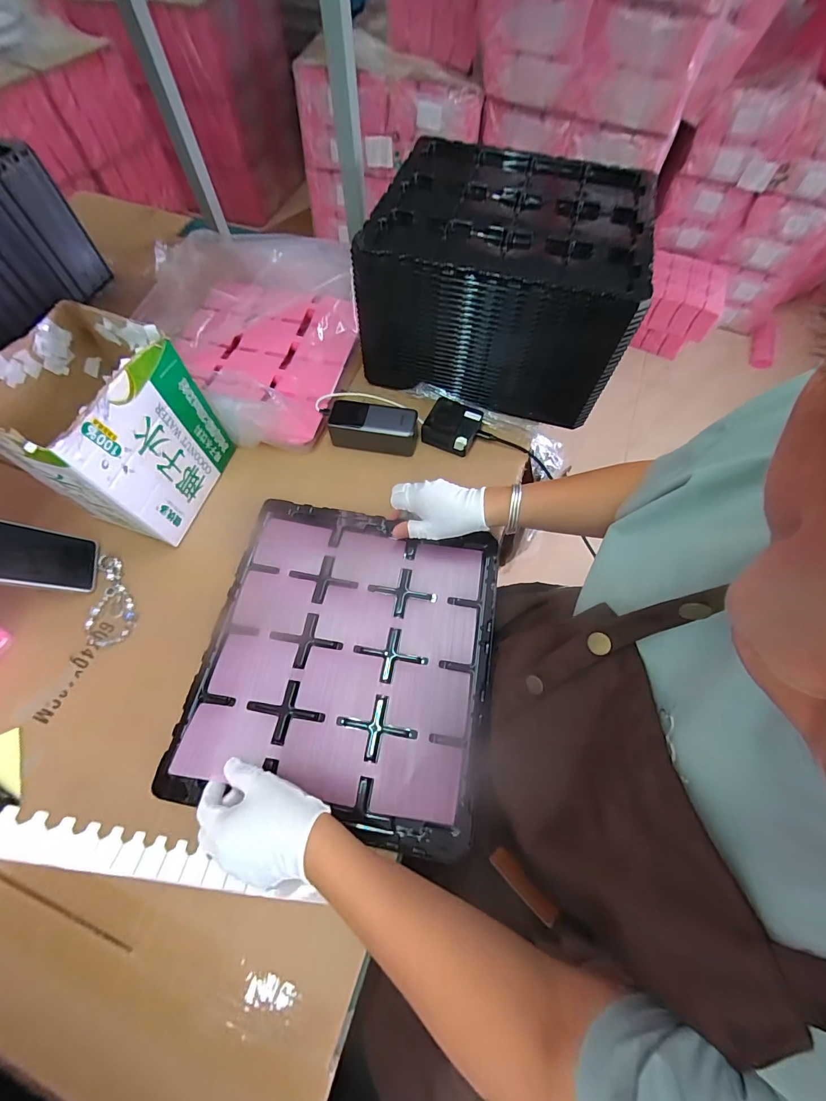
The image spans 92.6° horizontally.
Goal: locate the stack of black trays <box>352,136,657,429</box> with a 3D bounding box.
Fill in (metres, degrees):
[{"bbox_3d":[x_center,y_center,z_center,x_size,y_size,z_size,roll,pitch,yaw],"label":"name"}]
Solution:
[{"bbox_3d":[0.144,-0.436,0.630,0.363,0.191,0.351,15,65,6],"label":"stack of black trays"}]

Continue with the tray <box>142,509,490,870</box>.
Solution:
[{"bbox_3d":[-0.076,0.118,0.480,0.333,0.021,0.356,11,65,4],"label":"tray"}]

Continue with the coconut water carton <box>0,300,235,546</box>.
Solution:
[{"bbox_3d":[-0.361,-0.145,0.490,0.154,0.201,0.180,22,66,9],"label":"coconut water carton"}]

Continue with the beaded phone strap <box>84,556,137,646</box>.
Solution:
[{"bbox_3d":[-0.383,0.060,0.505,0.060,0.006,0.119,-5,65,-4],"label":"beaded phone strap"}]

